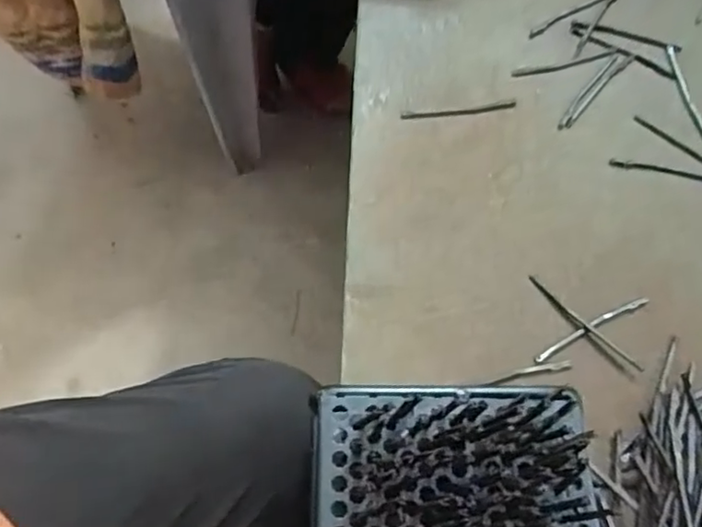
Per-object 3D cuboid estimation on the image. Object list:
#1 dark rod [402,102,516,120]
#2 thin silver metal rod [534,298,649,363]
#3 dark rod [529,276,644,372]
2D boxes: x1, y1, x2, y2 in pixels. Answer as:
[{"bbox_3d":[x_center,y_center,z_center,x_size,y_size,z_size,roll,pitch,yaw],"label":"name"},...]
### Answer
[{"bbox_3d":[0.087,-0.122,0.502,0.096,0.004,0.007,-8,67,-6],"label":"dark rod"},{"bbox_3d":[0.168,0.044,0.433,0.099,0.004,0.007,-26,70,-13],"label":"thin silver metal rod"},{"bbox_3d":[0.163,0.042,0.435,0.095,0.004,0.007,43,71,15],"label":"dark rod"}]

